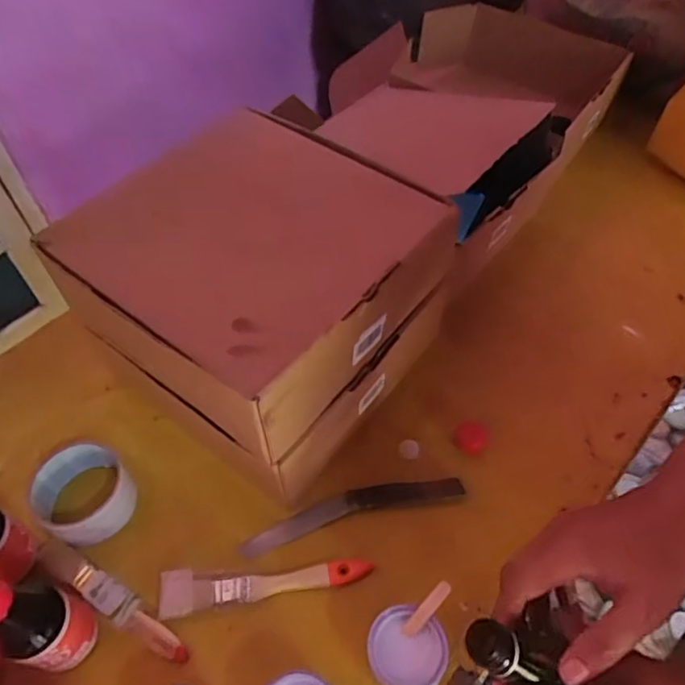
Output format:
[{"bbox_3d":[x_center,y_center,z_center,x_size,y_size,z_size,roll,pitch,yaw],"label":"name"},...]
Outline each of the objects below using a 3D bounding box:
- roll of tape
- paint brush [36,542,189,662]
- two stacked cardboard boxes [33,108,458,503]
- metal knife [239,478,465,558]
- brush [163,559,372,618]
[{"bbox_3d":[-0.236,0.140,0.537,0.097,0.041,0.080,27,58,22],"label":"roll of tape"},{"bbox_3d":[-0.198,0.218,0.499,0.166,0.009,0.025,23,57,20],"label":"paint brush"},{"bbox_3d":[-0.074,-0.040,0.562,0.259,0.207,0.255,29,59,24],"label":"two stacked cardboard boxes"},{"bbox_3d":[0.008,0.152,0.535,0.205,0.013,0.032,-15,53,-8],"label":"metal knife"},{"bbox_3d":[-0.066,0.202,0.498,0.177,0.008,0.034,-8,52,-3],"label":"brush"}]

